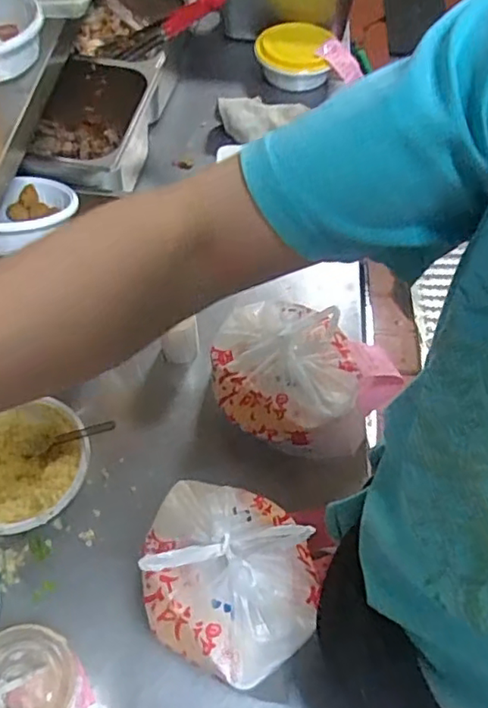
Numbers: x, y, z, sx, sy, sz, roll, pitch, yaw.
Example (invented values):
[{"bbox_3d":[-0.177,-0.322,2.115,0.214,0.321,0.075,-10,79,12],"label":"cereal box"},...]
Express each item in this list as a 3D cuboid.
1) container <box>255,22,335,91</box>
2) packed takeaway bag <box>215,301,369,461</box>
[{"bbox_3d":[0.102,-0.605,1.197,0.151,0.071,0.171,-1,57,-1],"label":"container"},{"bbox_3d":[0.053,0.030,0.718,0.168,0.133,0.169,-11,58,-7],"label":"packed takeaway bag"}]

